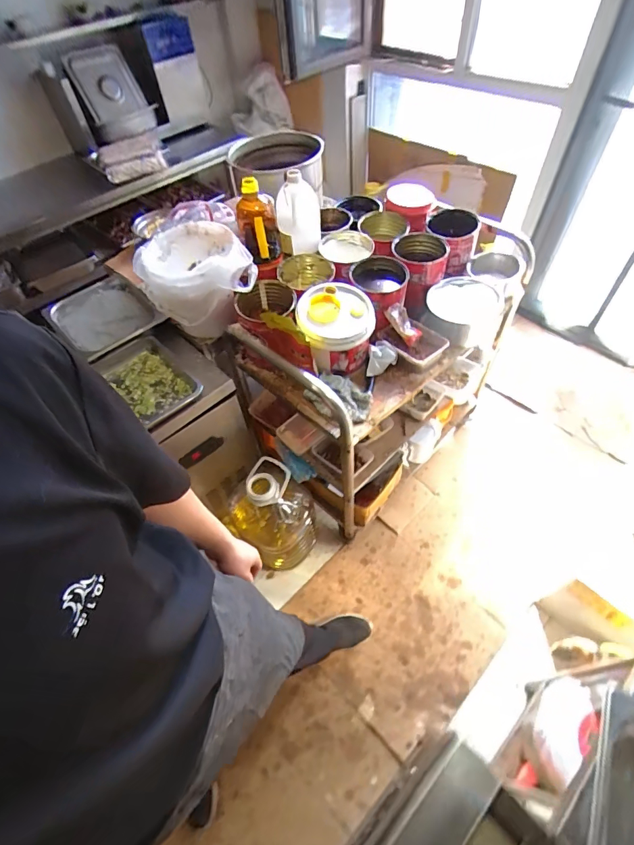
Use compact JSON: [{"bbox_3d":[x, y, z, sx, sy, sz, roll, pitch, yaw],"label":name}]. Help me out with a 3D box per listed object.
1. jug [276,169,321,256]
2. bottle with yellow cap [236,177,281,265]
[{"bbox_3d":[-0.056,-0.629,1.221,0.129,0.210,0.094,-9,55,-1],"label":"jug"},{"bbox_3d":[-0.169,-0.569,1.165,0.111,0.239,0.127,-13,55,-4],"label":"bottle with yellow cap"}]

